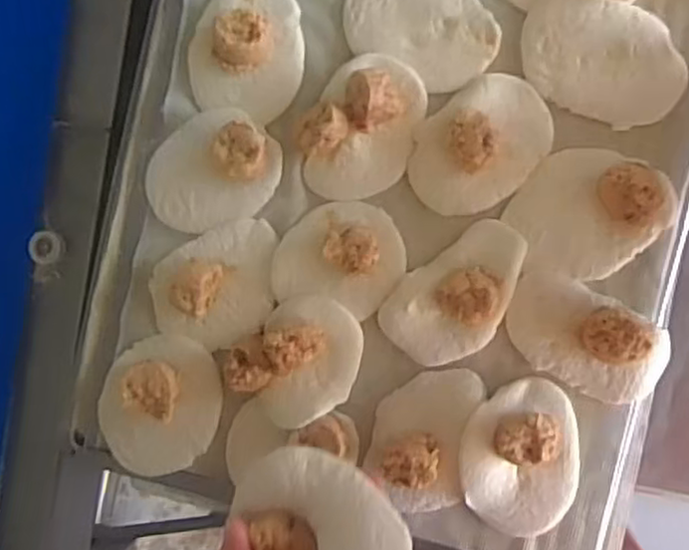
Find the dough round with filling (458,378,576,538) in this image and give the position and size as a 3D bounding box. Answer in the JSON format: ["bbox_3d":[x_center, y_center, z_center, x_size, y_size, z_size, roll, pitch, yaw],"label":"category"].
[{"bbox_3d":[0.125,0.132,0.482,0.081,0.022,0.110,4,93,6],"label":"dough round with filling"}]

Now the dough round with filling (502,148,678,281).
[{"bbox_3d":[0.169,-0.041,0.469,0.090,0.031,0.098,0,92,7],"label":"dough round with filling"}]

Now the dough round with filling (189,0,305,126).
[{"bbox_3d":[-0.073,-0.168,0.495,0.084,0.034,0.099,14,94,6],"label":"dough round with filling"}]

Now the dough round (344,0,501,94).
[{"bbox_3d":[0.056,-0.181,0.489,0.109,0.007,0.076,28,95,5],"label":"dough round"}]

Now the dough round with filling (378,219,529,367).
[{"bbox_3d":[0.083,0.017,0.484,0.114,0.022,0.069,-37,88,7],"label":"dough round with filling"}]

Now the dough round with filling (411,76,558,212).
[{"bbox_3d":[0.095,-0.091,0.479,0.103,0.025,0.078,-39,88,7],"label":"dough round with filling"}]

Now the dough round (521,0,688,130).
[{"bbox_3d":[0.179,-0.149,0.475,0.114,0.011,0.076,24,95,5],"label":"dough round"}]

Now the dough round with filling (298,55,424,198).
[{"bbox_3d":[0.013,-0.105,0.482,0.075,0.036,0.103,29,95,5],"label":"dough round with filling"}]

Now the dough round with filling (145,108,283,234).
[{"bbox_3d":[-0.100,-0.076,0.496,0.101,0.025,0.080,-19,90,7],"label":"dough round with filling"}]

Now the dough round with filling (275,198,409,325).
[{"bbox_3d":[-0.004,-0.013,0.494,0.092,0.022,0.080,16,94,6],"label":"dough round with filling"}]

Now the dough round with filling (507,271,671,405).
[{"bbox_3d":[0.169,0.046,0.472,0.114,0.028,0.065,26,95,5],"label":"dough round with filling"}]

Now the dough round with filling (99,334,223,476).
[{"bbox_3d":[-0.142,0.098,0.510,0.091,0.029,0.102,8,93,6],"label":"dough round with filling"}]

